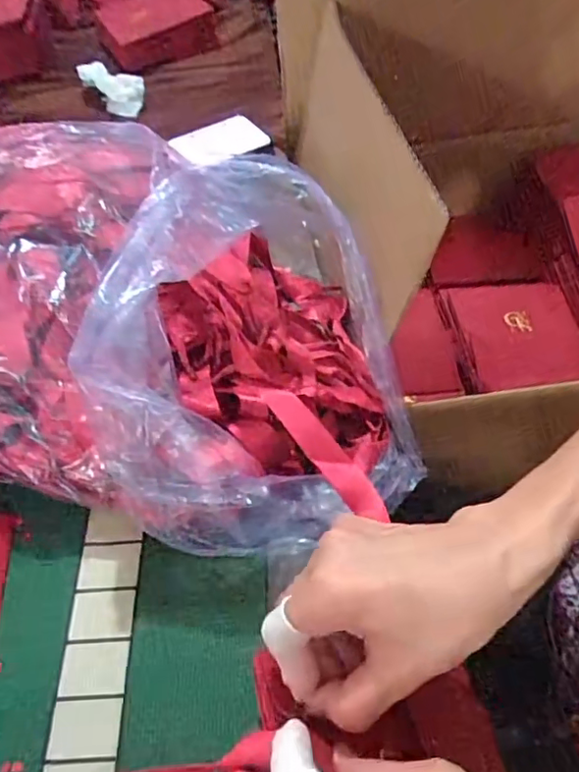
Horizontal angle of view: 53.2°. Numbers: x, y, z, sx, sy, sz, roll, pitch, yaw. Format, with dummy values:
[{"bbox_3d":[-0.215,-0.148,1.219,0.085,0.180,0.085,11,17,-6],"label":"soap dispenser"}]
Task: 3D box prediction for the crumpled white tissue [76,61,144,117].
[{"bbox_3d":[-0.234,-0.391,0.756,0.097,0.045,0.050,28,59,24],"label":"crumpled white tissue"}]

